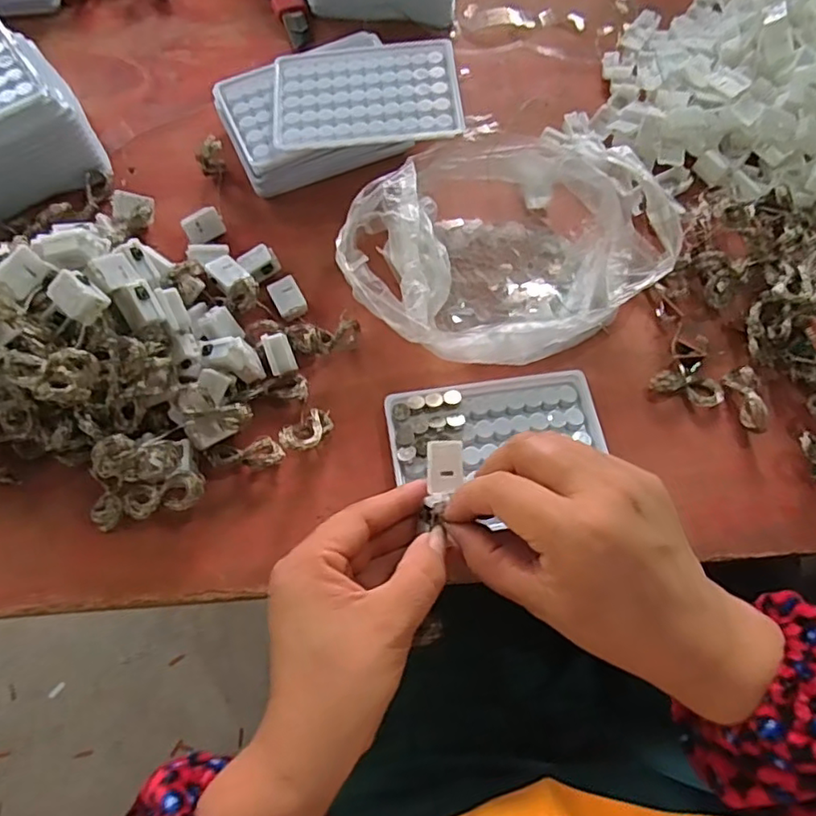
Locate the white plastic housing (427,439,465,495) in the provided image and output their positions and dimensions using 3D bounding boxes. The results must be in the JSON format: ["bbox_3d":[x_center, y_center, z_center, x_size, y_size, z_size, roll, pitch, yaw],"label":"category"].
[{"bbox_3d":[0.018,0.029,0.306,0.020,0.008,0.026,-2,90,-22],"label":"white plastic housing"}]

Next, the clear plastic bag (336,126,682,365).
[{"bbox_3d":[0.069,-0.119,0.409,0.229,0.055,0.168,-23,69,-11],"label":"clear plastic bag"}]

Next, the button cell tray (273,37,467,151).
[{"bbox_3d":[-0.030,-0.228,0.427,0.129,0.012,0.098,-5,67,-3],"label":"button cell tray"}]

